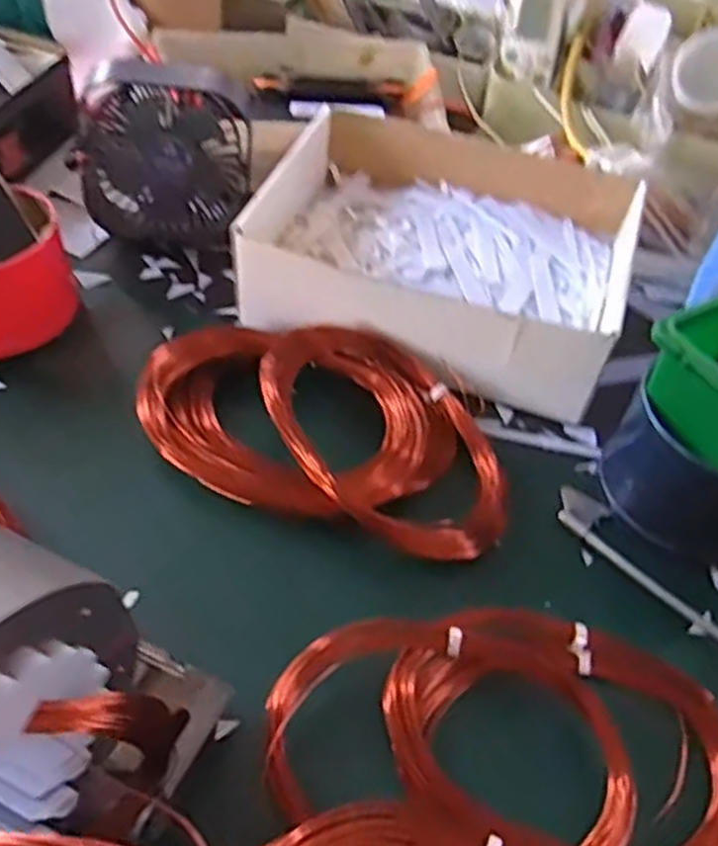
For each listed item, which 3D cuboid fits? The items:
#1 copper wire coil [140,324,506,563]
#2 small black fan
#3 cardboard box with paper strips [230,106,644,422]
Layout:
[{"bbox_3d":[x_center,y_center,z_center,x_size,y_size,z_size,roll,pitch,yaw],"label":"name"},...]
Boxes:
[{"bbox_3d":[-0.019,0.003,0.463,0.222,0.055,0.116,20,50,11],"label":"copper wire coil"},{"bbox_3d":[-0.137,-0.188,0.570,0.118,0.104,0.059,-8,51,-12],"label":"small black fan"},{"bbox_3d":[0.056,-0.121,0.545,0.232,0.067,0.190,16,50,8],"label":"cardboard box with paper strips"}]

